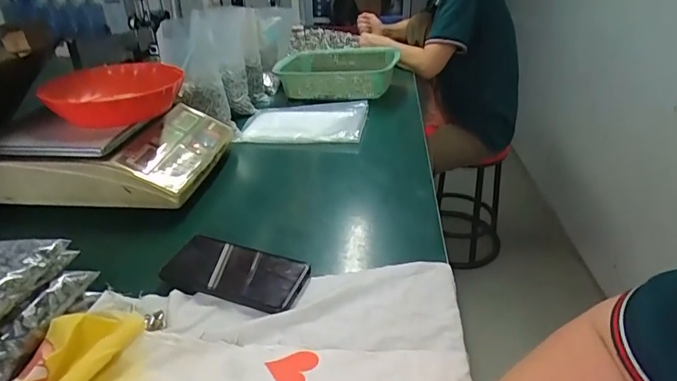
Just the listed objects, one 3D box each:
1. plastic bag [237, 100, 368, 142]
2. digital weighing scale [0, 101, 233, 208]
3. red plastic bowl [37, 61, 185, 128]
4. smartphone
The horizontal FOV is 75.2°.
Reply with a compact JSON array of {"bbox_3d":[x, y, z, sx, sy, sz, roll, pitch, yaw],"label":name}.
[{"bbox_3d":[-0.077,-0.140,0.924,0.263,0.039,0.188,2,30,5],"label":"plastic bag"},{"bbox_3d":[-0.366,-0.069,0.738,0.304,0.117,0.304,1,29,5],"label":"digital weighing scale"},{"bbox_3d":[-0.349,-0.153,0.703,0.186,0.055,0.195,-10,30,-14],"label":"red plastic bowl"},{"bbox_3d":[-0.117,0.092,0.507,0.158,0.012,0.078,11,38,14],"label":"smartphone"}]

